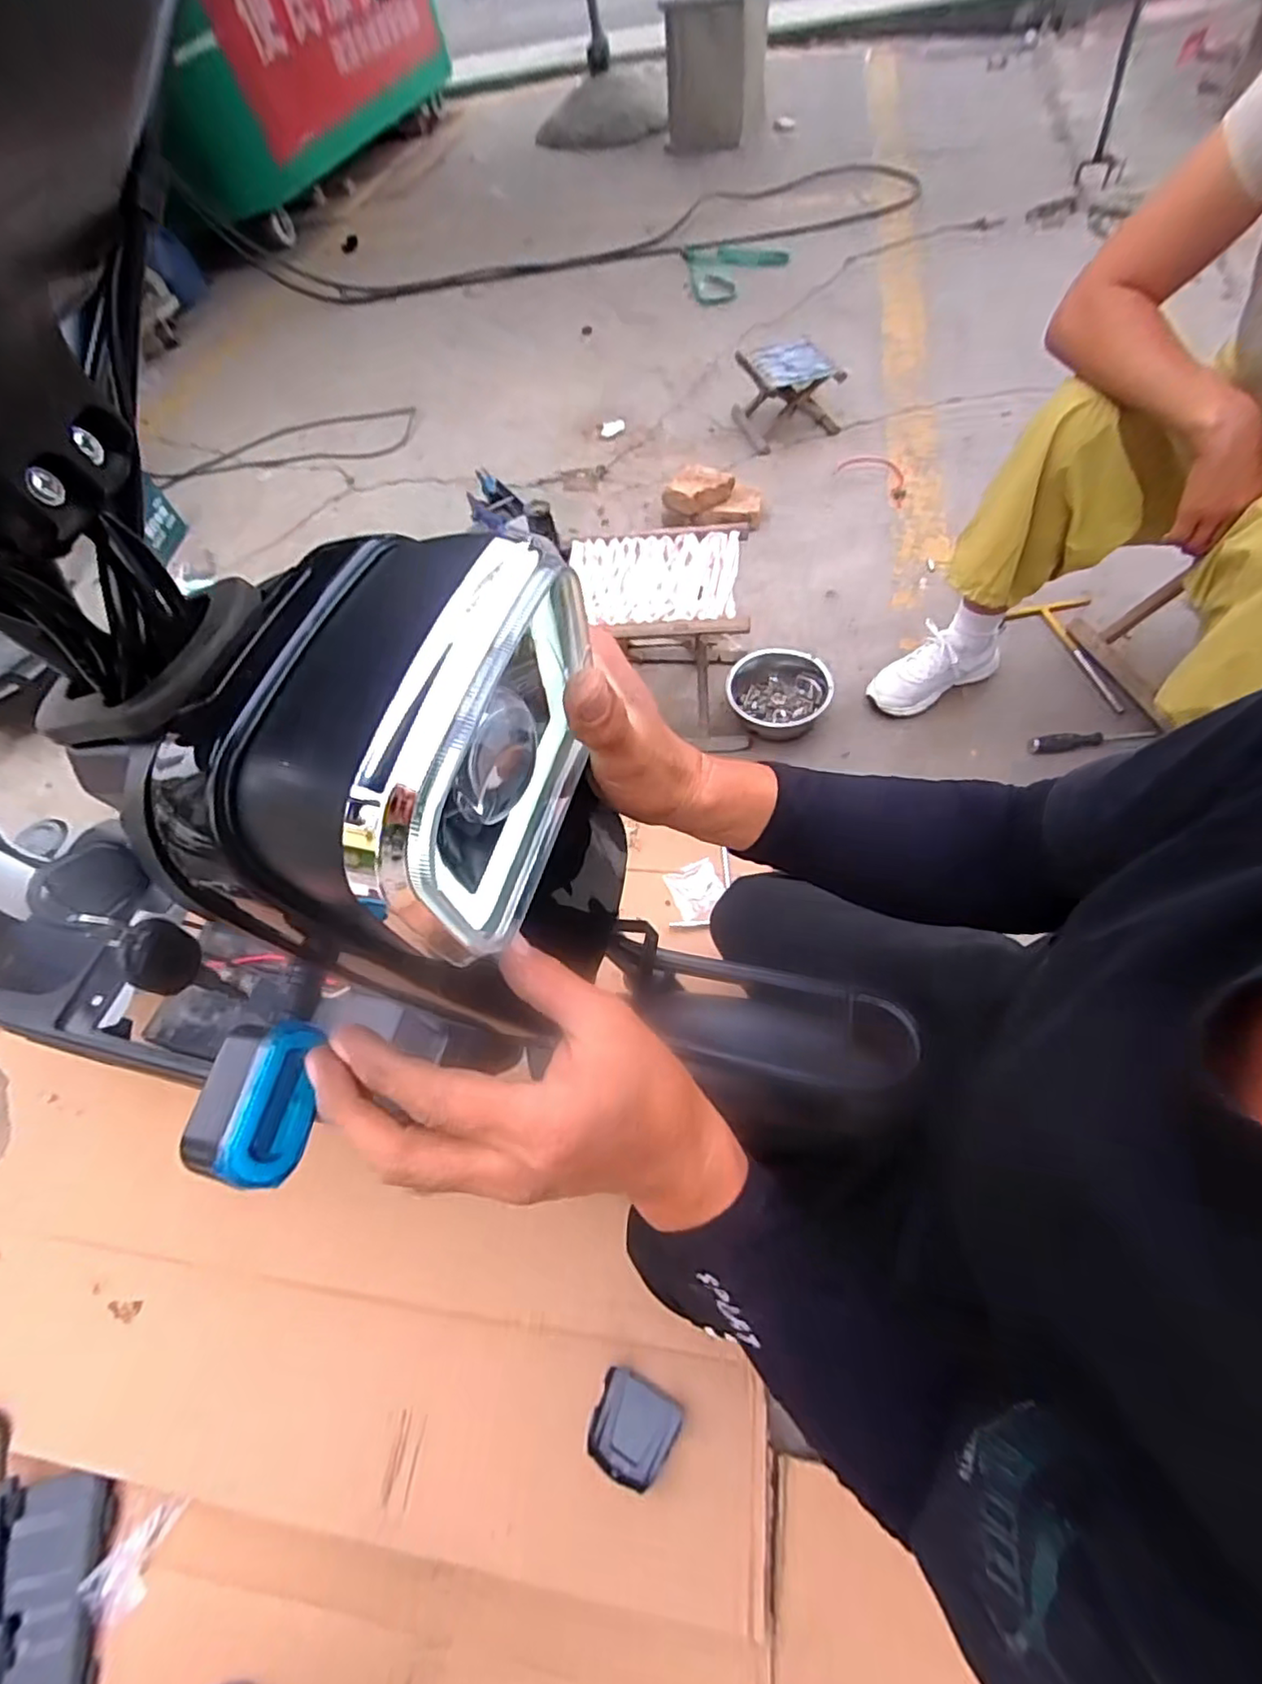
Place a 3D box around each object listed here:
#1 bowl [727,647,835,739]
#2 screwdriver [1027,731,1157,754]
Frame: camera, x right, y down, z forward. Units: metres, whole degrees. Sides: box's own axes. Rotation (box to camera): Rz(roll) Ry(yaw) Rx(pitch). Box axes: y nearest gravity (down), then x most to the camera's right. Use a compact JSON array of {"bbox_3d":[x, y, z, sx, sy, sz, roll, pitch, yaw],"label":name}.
[{"bbox_3d":[0.270,-0.262,1.168,0.171,0.071,0.170,-5,58,8],"label":"bowl"},{"bbox_3d":[0.773,-0.173,1.085,0.195,0.023,0.029,-9,57,6],"label":"screwdriver"}]

